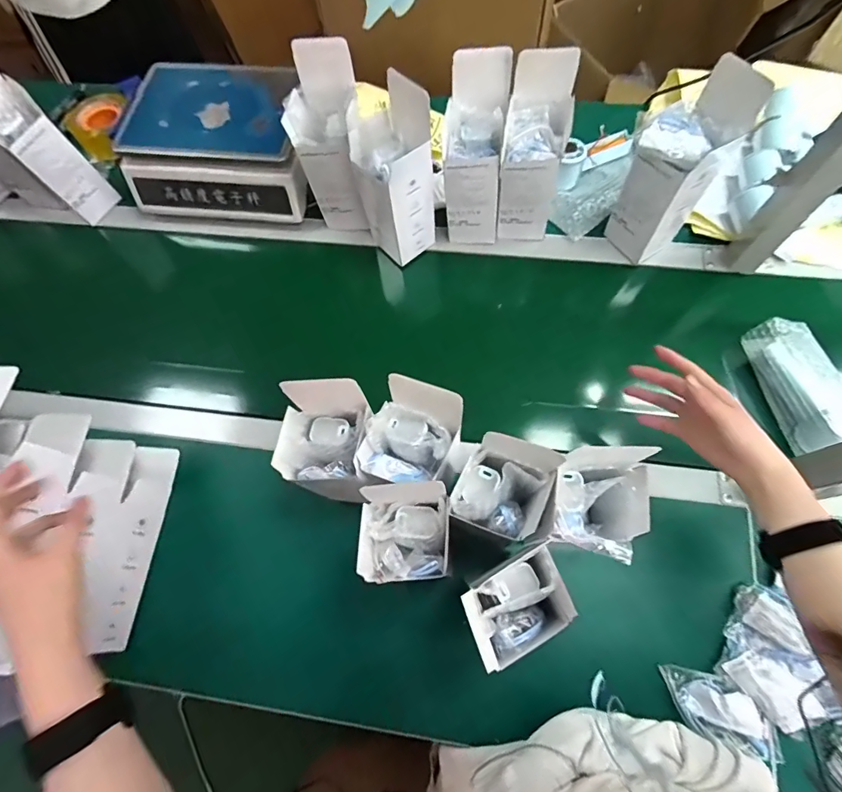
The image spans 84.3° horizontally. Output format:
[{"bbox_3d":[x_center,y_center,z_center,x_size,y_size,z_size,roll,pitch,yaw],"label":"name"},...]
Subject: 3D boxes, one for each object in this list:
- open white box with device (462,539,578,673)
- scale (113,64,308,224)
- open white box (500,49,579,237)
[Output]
[{"bbox_3d":[0.083,0.187,0.411,0.088,0.071,0.072,-28,72,-7],"label":"open white box with device"},{"bbox_3d":[-0.316,-0.413,0.756,0.286,0.099,0.230,3,71,4],"label":"scale"},{"bbox_3d":[0.150,-0.317,0.621,0.079,0.237,0.071,10,72,6],"label":"open white box"}]

